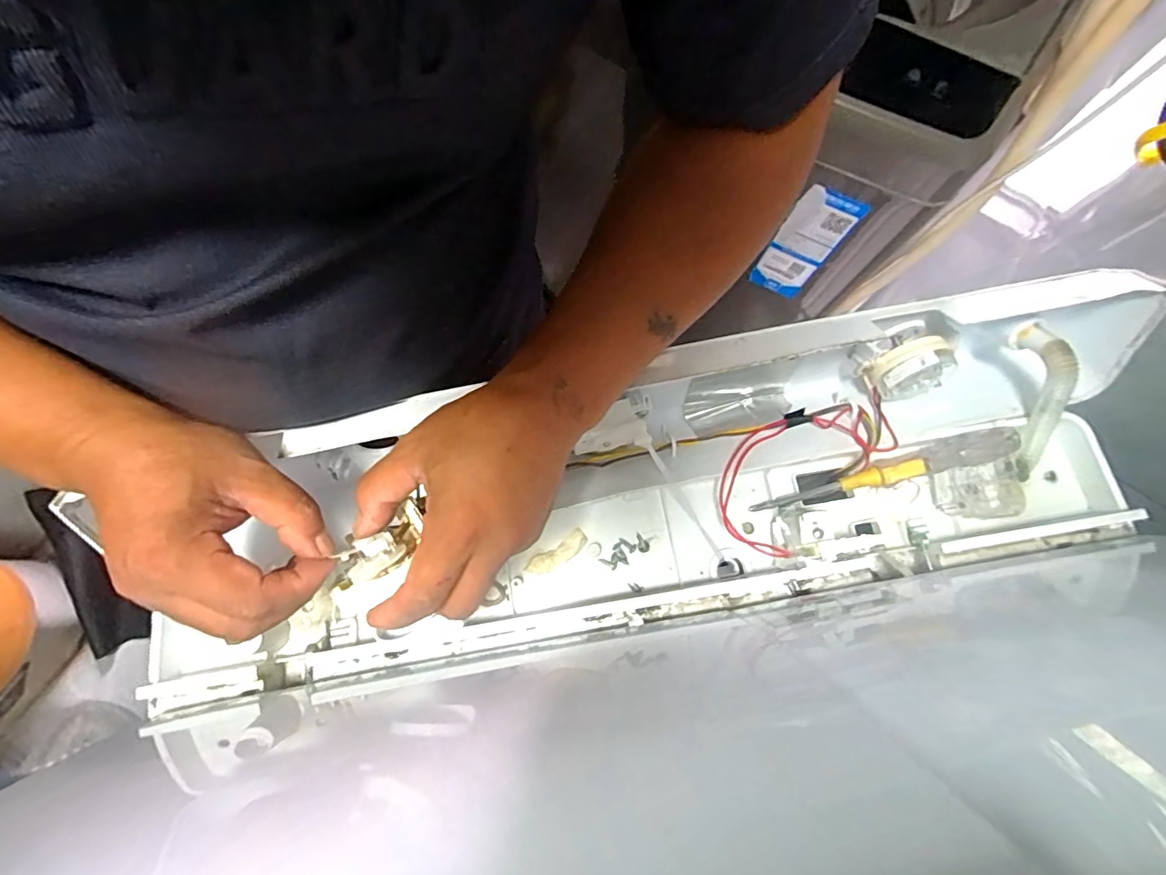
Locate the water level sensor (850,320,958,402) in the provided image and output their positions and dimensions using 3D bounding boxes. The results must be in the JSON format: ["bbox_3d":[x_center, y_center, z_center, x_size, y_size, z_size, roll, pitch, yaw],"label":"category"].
[{"bbox_3d":[0.249,-0.059,0.408,0.058,0.057,0.054,0,76,-1],"label":"water level sensor"}]

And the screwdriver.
[{"bbox_3d":[0.224,0.029,0.396,0.187,0.017,0.019,-18,77,15],"label":"screwdriver"}]

